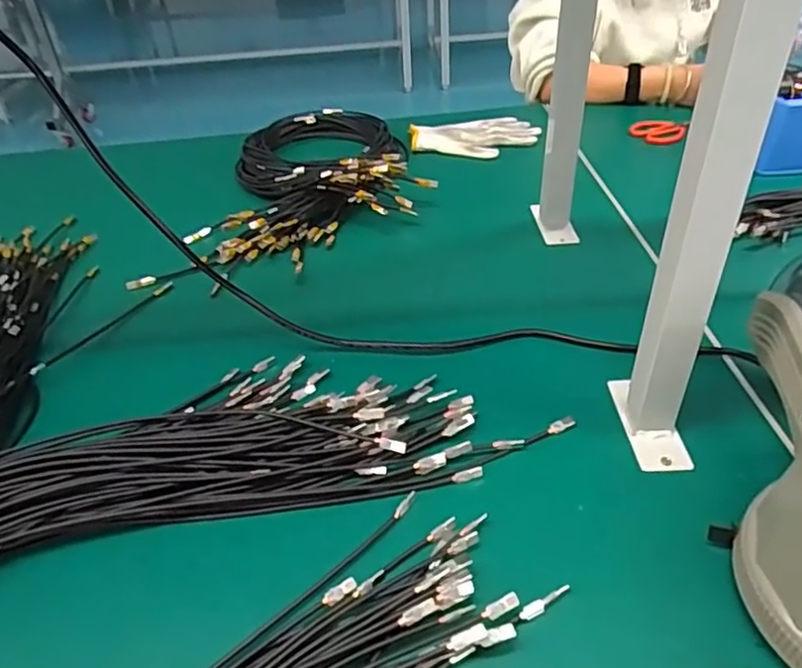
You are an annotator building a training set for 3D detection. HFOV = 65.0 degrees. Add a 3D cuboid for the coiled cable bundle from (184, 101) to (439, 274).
[{"bbox_3d":[-0.128,-0.241,0.885,0.303,0.056,0.454,-7,39,-3],"label":"coiled cable bundle"}]

